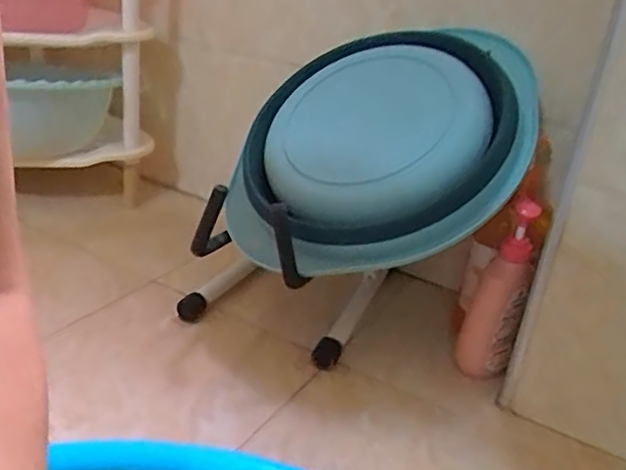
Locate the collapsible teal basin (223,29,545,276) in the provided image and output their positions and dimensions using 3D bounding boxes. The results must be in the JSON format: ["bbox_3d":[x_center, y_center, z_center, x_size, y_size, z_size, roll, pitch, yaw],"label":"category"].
[{"bbox_3d":[0.075,-0.123,0.775,0.397,0.068,0.340,-14,58,11],"label":"collapsible teal basin"}]

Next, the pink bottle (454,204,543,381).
[{"bbox_3d":[0.225,0.073,0.776,0.060,0.225,0.083,13,26,14],"label":"pink bottle"}]

